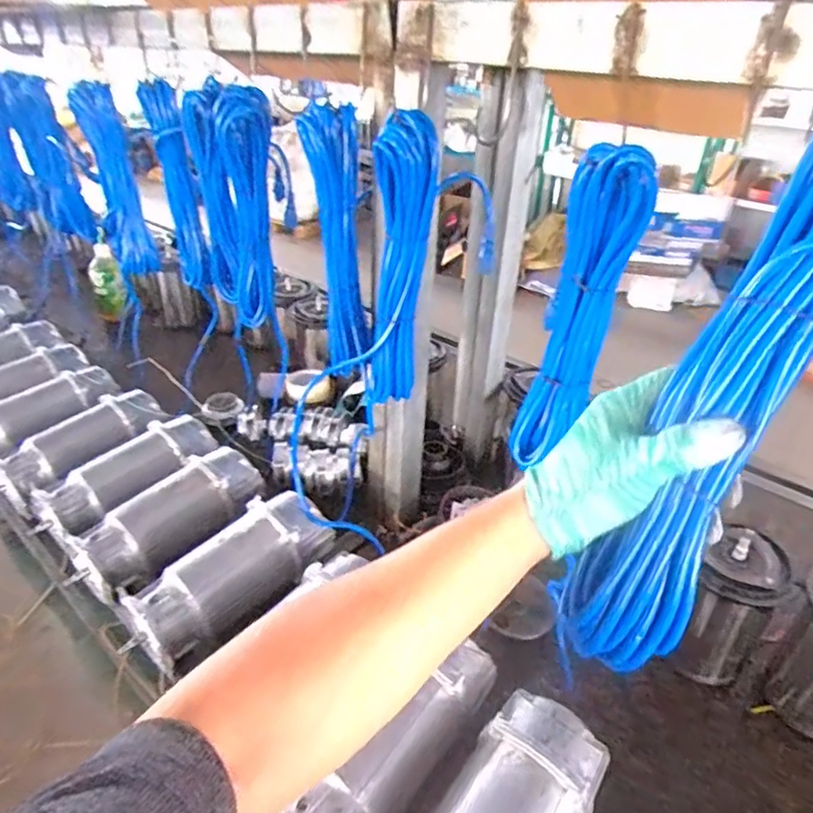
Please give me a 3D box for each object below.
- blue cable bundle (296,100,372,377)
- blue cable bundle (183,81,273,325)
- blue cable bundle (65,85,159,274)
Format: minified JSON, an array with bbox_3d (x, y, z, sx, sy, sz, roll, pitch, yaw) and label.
[{"bbox_3d":[-0.093,-0.214,0.777,0.077,0.338,0.045,3,34,0],"label":"blue cable bundle"},{"bbox_3d":[-0.285,-0.328,0.952,0.078,0.346,0.168,-23,41,-33],"label":"blue cable bundle"},{"bbox_3d":[-0.589,-0.450,1.161,0.091,0.354,0.091,-13,37,-21],"label":"blue cable bundle"}]

